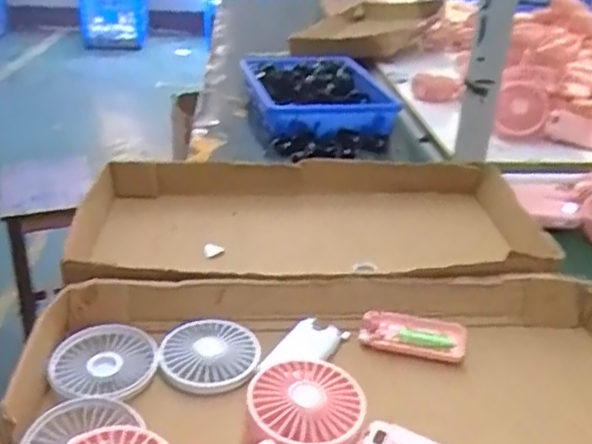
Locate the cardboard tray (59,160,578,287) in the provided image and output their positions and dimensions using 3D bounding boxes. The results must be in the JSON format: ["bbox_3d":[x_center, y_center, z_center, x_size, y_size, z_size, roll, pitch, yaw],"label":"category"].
[{"bbox_3d":[0.025,0.025,0.763,0.584,0.102,0.290,-1,27,-8],"label":"cardboard tray"}]

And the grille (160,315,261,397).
[{"bbox_3d":[-0.078,0.117,0.559,0.086,0.018,0.087,2,27,-1],"label":"grille"}]

